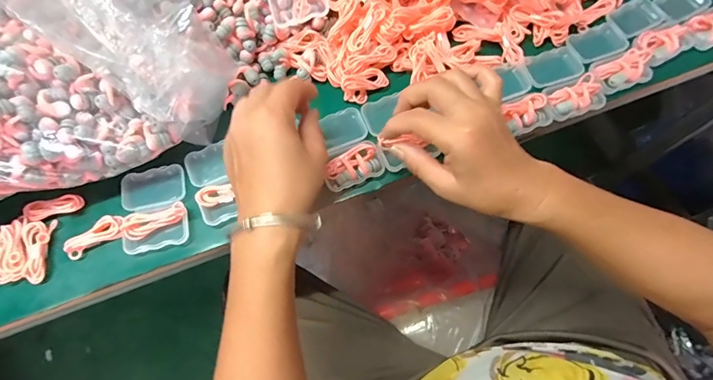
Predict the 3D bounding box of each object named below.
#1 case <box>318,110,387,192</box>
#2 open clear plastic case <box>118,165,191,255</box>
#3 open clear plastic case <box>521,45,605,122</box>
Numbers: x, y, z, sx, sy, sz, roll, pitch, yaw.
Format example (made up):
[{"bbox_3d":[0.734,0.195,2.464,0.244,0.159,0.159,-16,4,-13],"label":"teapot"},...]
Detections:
[{"bbox_3d":[-0.010,-0.040,0.381,0.052,0.022,0.077,-20,70,-7],"label":"case"},{"bbox_3d":[-0.180,0.016,0.367,0.056,0.022,0.078,-13,69,-4],"label":"open clear plastic case"},{"bbox_3d":[0.204,-0.109,0.402,0.059,0.020,0.080,-11,69,-4],"label":"open clear plastic case"}]

